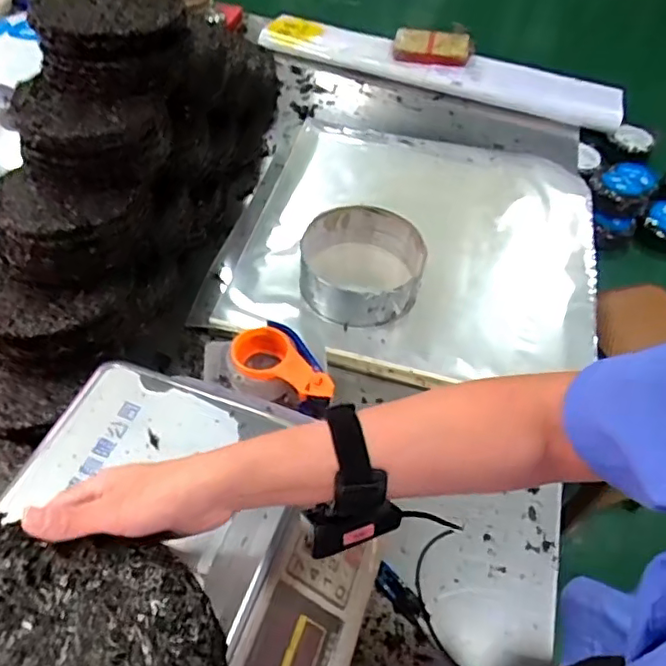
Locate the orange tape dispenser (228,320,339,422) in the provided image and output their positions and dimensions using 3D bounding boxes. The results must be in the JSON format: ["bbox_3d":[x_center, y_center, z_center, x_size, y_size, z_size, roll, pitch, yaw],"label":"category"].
[{"bbox_3d":[-0.077,0.059,0.796,0.103,0.068,0.152,-30,60,-25],"label":"orange tape dispenser"}]

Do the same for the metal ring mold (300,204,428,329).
[{"bbox_3d":[0.045,-0.115,0.987,0.203,0.095,0.199,2,52,-2],"label":"metal ring mold"}]

